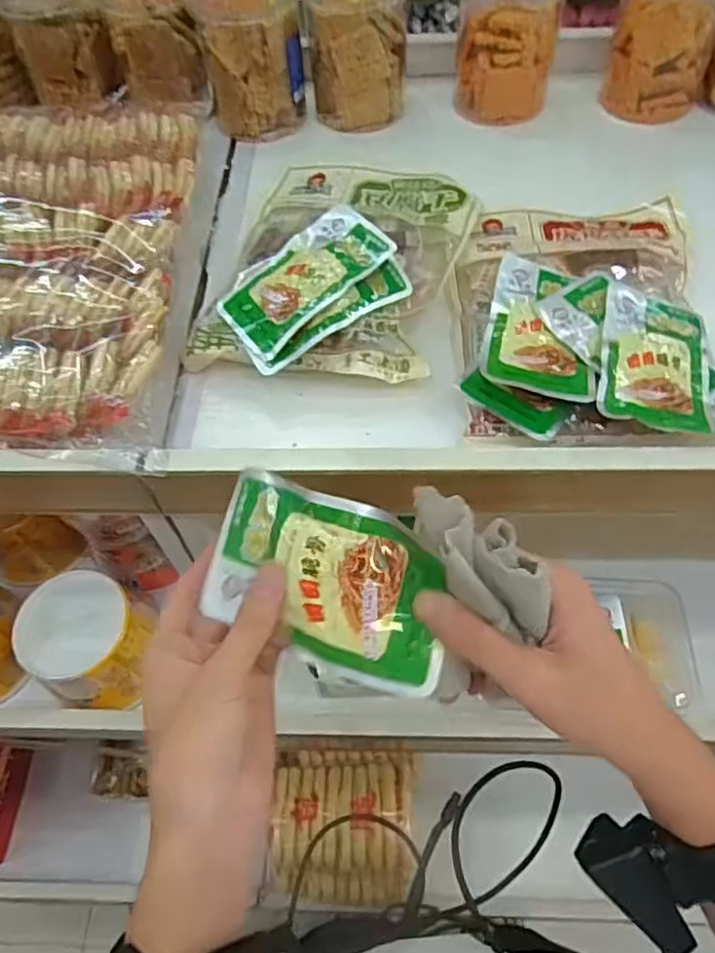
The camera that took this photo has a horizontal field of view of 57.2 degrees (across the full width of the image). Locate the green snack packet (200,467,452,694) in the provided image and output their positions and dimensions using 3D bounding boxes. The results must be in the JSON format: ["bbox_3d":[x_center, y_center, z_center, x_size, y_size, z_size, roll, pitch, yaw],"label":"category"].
[{"bbox_3d":[-0.019,0.054,0.351,0.137,0.020,0.083,18,97,23],"label":"green snack packet"}]

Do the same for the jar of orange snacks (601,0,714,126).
[{"bbox_3d":[0.352,-0.506,0.746,0.106,0.163,0.097,21,61,14],"label":"jar of orange snacks"}]

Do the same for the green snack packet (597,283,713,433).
[{"bbox_3d":[0.237,-0.093,0.521,0.084,0.020,0.141,12,59,9],"label":"green snack packet"}]

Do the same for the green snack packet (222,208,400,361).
[{"bbox_3d":[-0.046,-0.169,0.558,0.143,0.012,0.085,-39,57,-1],"label":"green snack packet"}]

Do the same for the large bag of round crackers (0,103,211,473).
[{"bbox_3d":[-0.294,-0.199,0.607,0.281,0.055,0.444,-2,58,1],"label":"large bag of round crackers"}]

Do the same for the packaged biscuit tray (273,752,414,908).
[{"bbox_3d":[-0.015,0.466,0.884,0.178,0.079,0.183,0,58,2],"label":"packaged biscuit tray"}]

